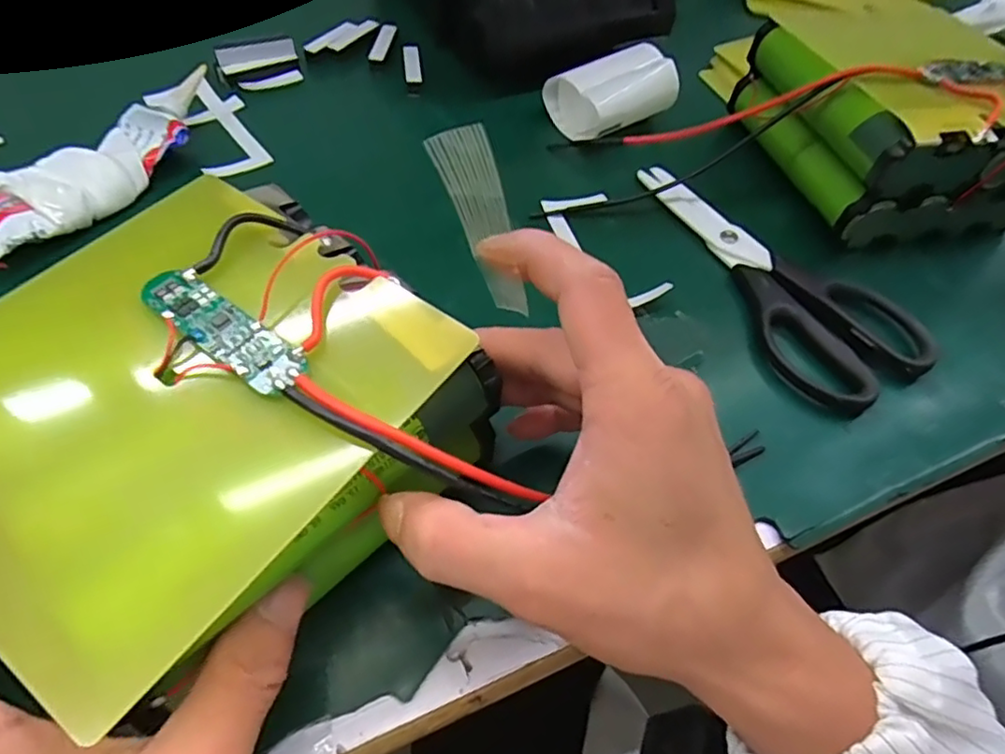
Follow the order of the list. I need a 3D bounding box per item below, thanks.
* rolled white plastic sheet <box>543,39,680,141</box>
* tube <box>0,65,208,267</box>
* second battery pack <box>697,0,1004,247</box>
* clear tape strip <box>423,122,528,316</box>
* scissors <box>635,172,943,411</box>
[{"bbox_3d":[0.074,-0.188,0.412,0.072,0.040,0.062,-21,59,-19],"label":"rolled white plastic sheet"},{"bbox_3d":[-0.217,-0.116,0.337,0.050,0.024,0.160,28,56,14],"label":"tube"},{"bbox_3d":[0.240,-0.165,0.383,0.140,0.075,0.150,-9,56,-12],"label":"second battery pack"},{"bbox_3d":[-0.005,-0.048,0.196,0.020,0.060,0.004,1,34,34],"label":"clear tape strip"},{"bbox_3d":[0.151,-0.062,0.342,0.083,0.011,0.187,-15,57,-16],"label":"scissors"}]

